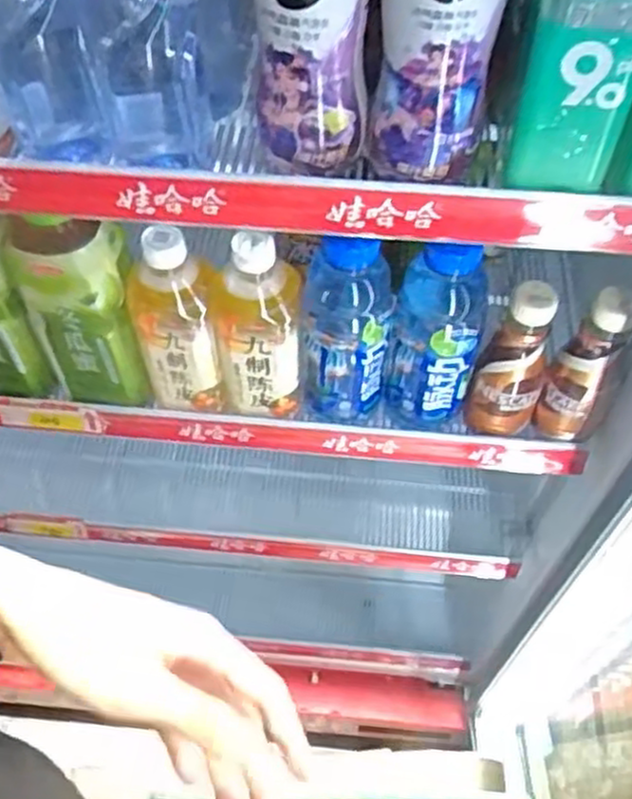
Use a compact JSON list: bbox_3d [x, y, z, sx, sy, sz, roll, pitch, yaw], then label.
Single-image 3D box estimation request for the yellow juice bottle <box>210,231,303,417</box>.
[{"bbox_3d":[-0.048,-0.059,0.596,0.073,0.169,0.061,-1,54,0],"label":"yellow juice bottle"}]

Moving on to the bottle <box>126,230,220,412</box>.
[{"bbox_3d":[-0.111,-0.063,0.597,0.064,0.171,0.057,-2,54,-2],"label":"bottle"}]

